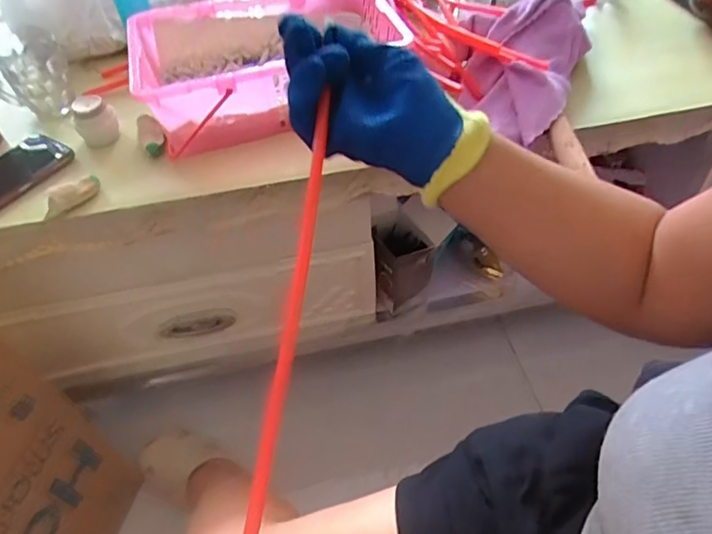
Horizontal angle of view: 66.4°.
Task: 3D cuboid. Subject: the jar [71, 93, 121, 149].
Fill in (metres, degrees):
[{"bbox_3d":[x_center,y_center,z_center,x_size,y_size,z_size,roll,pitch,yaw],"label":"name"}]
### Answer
[{"bbox_3d":[-0.331,-0.186,0.690,0.049,0.049,0.049,-2,49,3],"label":"jar"}]

